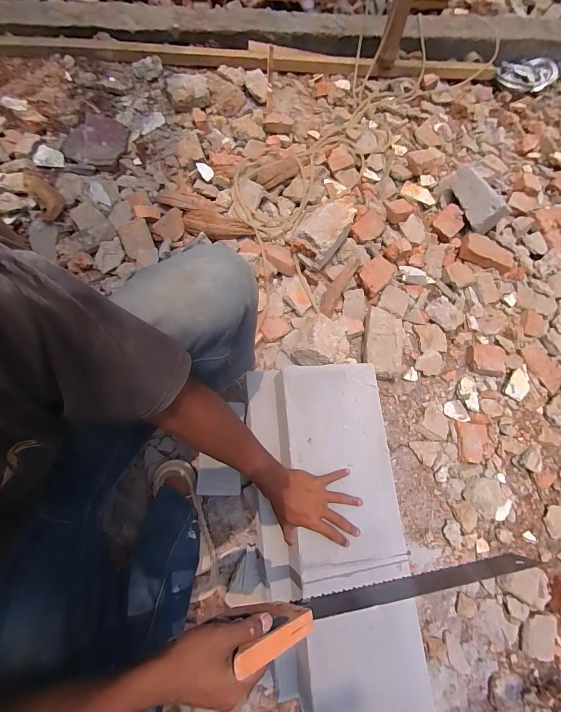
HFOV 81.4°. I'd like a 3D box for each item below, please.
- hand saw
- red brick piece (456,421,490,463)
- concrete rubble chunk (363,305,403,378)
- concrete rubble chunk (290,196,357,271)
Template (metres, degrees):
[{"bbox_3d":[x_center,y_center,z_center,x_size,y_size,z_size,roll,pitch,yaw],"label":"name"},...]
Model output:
[{"bbox_3d":[0.144,0.316,0.434,0.416,0.106,0.027,-3,73,-15],"label":"hand saw"},{"bbox_3d":[0.526,0.236,0.885,0.084,0.015,0.106,7,70,-2],"label":"red brick piece"},{"bbox_3d":[0.288,-0.035,0.929,0.100,0.076,0.207,11,71,-4],"label":"concrete rubble chunk"},{"bbox_3d":[0.136,-0.382,0.987,0.135,0.122,0.208,34,71,4],"label":"concrete rubble chunk"}]

